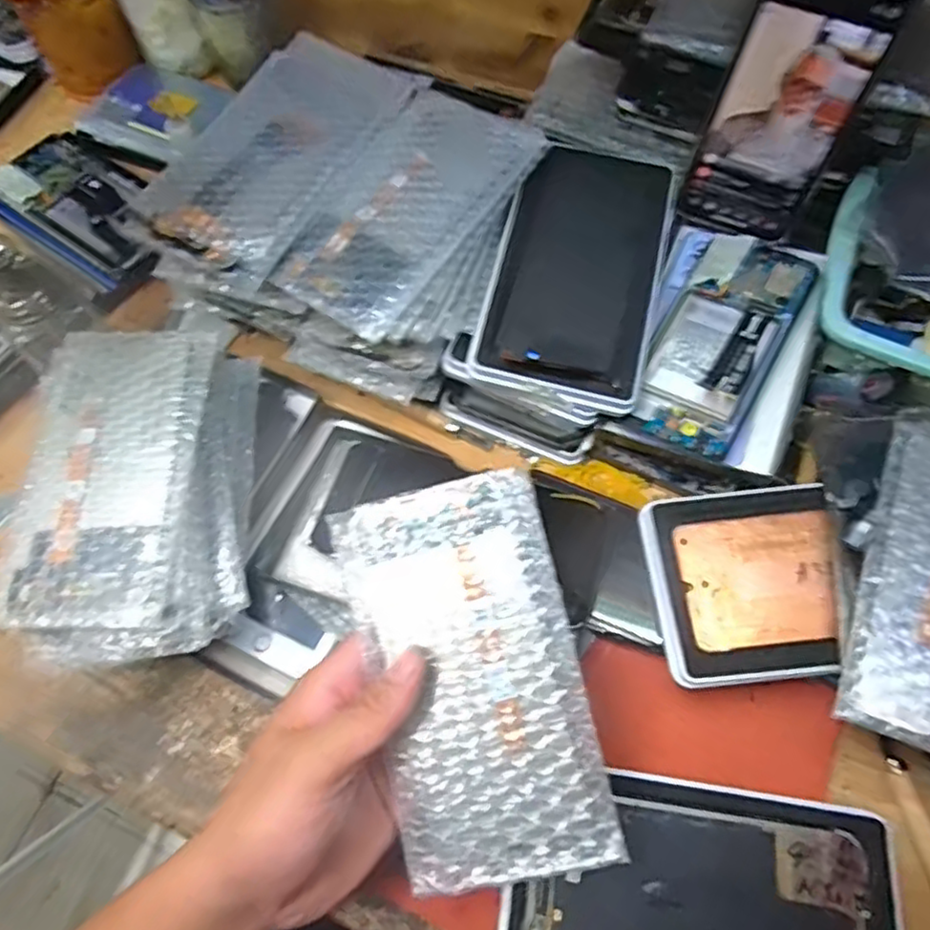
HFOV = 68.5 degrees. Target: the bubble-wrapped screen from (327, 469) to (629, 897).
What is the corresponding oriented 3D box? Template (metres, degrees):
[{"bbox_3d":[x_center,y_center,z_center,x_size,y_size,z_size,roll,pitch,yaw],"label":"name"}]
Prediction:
[{"bbox_3d":[0.003,0.095,0.300,0.091,0.004,0.170,-14,85,5],"label":"bubble-wrapped screen"}]

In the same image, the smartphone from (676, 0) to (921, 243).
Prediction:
[{"bbox_3d":[0.183,-0.202,0.393,0.071,0.148,0.005,22,52,7],"label":"smartphone"}]

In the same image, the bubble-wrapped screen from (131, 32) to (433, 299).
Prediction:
[{"bbox_3d":[-0.112,-0.194,0.420,0.092,0.024,0.182,26,69,14],"label":"bubble-wrapped screen"}]

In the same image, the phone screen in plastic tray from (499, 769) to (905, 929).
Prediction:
[{"bbox_3d":[0.113,0.211,0.329,0.181,0.019,0.101,8,66,6],"label":"phone screen in plastic tray"}]

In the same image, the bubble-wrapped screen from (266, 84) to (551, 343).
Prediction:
[{"bbox_3d":[-0.034,-0.158,0.413,0.087,0.012,0.175,34,73,11],"label":"bubble-wrapped screen"}]

